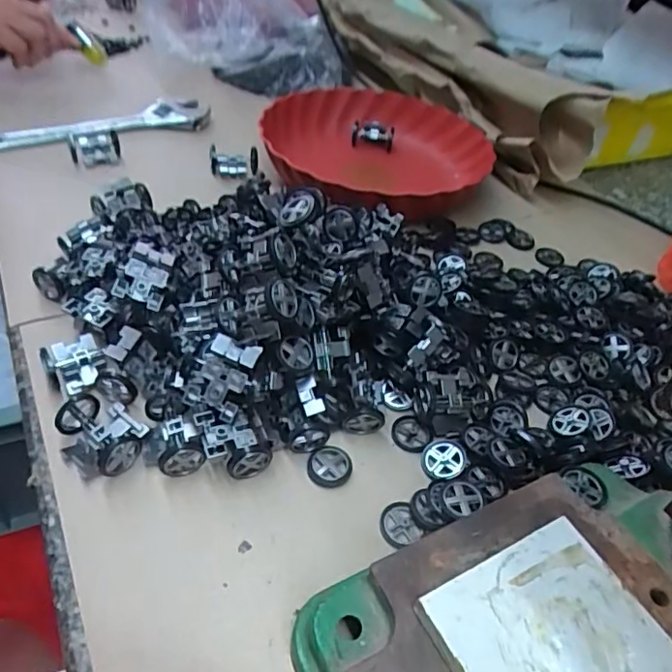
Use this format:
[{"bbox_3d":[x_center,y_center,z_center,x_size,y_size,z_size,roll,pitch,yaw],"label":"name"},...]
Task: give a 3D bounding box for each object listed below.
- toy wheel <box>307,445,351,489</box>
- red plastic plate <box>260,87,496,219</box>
[{"bbox_3d":[-0.004,0.082,0.352,0.027,0.006,0.027,4,43,-4],"label":"toy wheel"},{"bbox_3d":[0.044,-0.186,0.624,0.244,0.077,0.242,-5,45,-13],"label":"red plastic plate"}]

